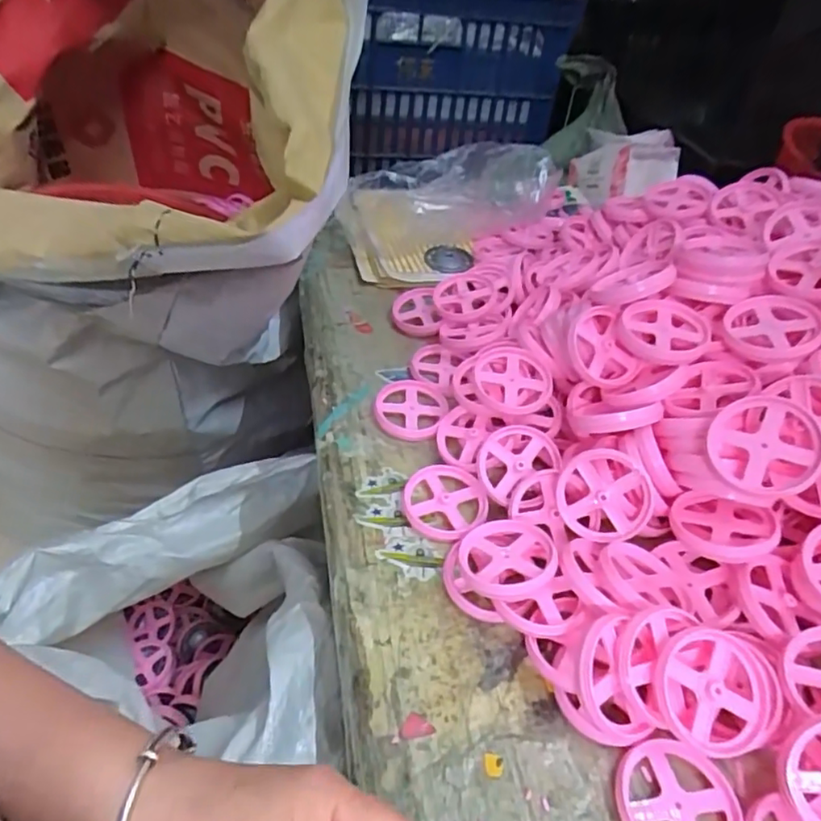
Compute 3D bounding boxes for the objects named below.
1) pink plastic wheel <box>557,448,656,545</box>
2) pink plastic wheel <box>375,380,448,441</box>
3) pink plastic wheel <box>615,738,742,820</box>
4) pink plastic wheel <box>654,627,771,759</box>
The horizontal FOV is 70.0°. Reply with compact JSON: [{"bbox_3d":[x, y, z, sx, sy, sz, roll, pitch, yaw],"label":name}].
[{"bbox_3d":[0.135,0.059,0.410,0.063,0.062,0.010,7,5,21],"label":"pink plastic wheel"},{"bbox_3d":[0.000,-0.001,0.519,0.063,0.011,0.067,3,44,-3],"label":"pink plastic wheel"},{"bbox_3d":[0.144,0.213,0.314,0.063,0.011,0.063,3,44,-3],"label":"pink plastic wheel"},{"bbox_3d":[0.169,0.156,0.330,0.063,0.013,0.066,2,74,-6],"label":"pink plastic wheel"}]

